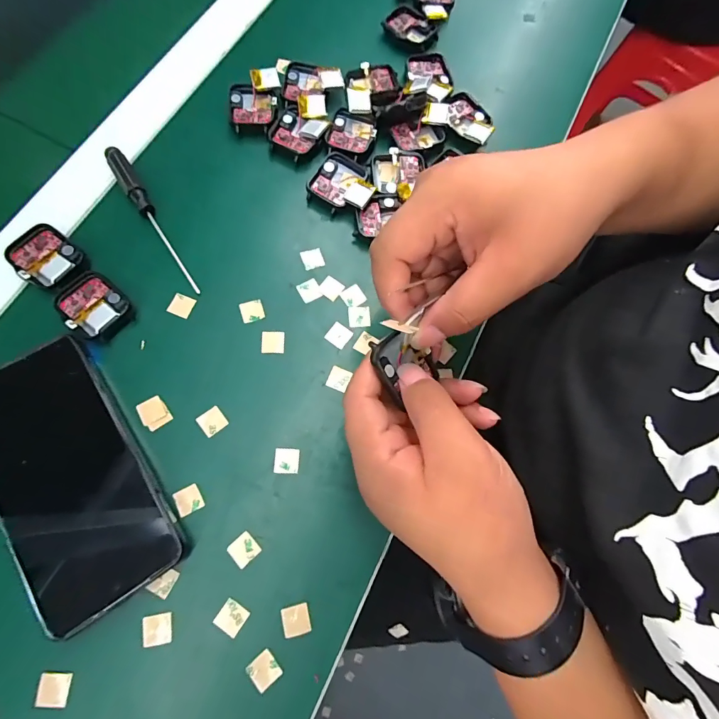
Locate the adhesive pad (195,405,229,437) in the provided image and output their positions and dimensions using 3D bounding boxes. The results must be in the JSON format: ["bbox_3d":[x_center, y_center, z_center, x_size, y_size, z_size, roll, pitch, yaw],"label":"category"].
[{"bbox_3d":[-0.096,0.040,0.259,0.016,0.004,0.016,-39,79,-13],"label":"adhesive pad"}]

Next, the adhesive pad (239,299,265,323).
[{"bbox_3d":[-0.076,-0.035,0.283,0.016,0.004,0.015,-18,75,-9],"label":"adhesive pad"}]

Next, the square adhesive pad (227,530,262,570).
[{"bbox_3d":[-0.070,0.114,0.240,0.016,0.004,0.016,-41,80,-14],"label":"square adhesive pad"}]

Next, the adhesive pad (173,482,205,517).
[{"bbox_3d":[-0.106,0.086,0.245,0.015,0.004,0.016,-27,77,-11],"label":"adhesive pad"}]

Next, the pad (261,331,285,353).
[{"bbox_3d":[-0.060,-0.013,0.278,0.015,0.004,0.016,0,73,-4],"label":"pad"}]

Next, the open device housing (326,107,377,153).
[{"bbox_3d":[-0.006,-0.186,0.326,0.037,0.011,0.038,16,73,1],"label":"open device housing"}]

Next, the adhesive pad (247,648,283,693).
[{"bbox_3d":[-0.053,0.174,0.223,0.015,0.004,0.016,-43,80,-14],"label":"adhesive pad"}]

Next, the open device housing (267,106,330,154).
[{"bbox_3d":[-0.051,-0.184,0.319,0.046,0.010,0.038,29,74,5],"label":"open device housing"}]

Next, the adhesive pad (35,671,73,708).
[{"bbox_3d":[-0.162,0.175,0.211,0.017,0.004,0.016,4,73,-2],"label":"adhesive pad"}]

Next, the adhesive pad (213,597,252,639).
[{"bbox_3d":[-0.074,0.148,0.229,0.015,0.004,0.015,32,74,6],"label":"adhesive pad"}]

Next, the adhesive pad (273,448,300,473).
[{"bbox_3d":[-0.047,0.065,0.257,0.015,0.004,0.015,3,73,-3],"label":"adhesive pad"}]

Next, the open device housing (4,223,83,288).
[{"bbox_3d":[-0.217,-0.072,0.274,0.042,0.009,0.037,38,75,8],"label":"open device housing"}]

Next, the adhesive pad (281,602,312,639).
[{"bbox_3d":[-0.037,0.151,0.232,0.016,0.004,0.015,-12,74,-7],"label":"adhesive pad"}]

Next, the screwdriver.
[{"bbox_3d":[-0.152,-0.103,0.290,0.012,0.011,0.130,-31,78,-12],"label":"screwdriver"}]

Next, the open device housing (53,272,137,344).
[{"bbox_3d":[-0.179,-0.036,0.269,0.046,0.010,0.036,40,75,8],"label":"open device housing"}]

